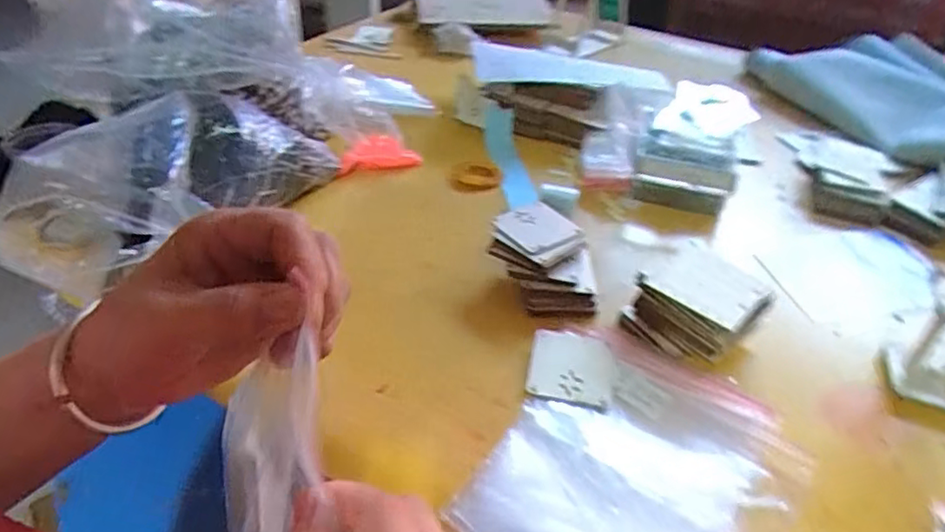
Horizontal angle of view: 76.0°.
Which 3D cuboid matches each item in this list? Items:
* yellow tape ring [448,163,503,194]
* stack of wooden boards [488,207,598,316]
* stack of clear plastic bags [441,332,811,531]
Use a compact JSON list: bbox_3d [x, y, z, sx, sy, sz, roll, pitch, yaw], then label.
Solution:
[{"bbox_3d":[0.005,-0.117,0.787,0.067,0.017,0.063,2,38,-1],"label":"yellow tape ring"},{"bbox_3d":[0.070,-0.008,0.622,0.095,0.053,0.130,-5,39,-10],"label":"stack of wooden boards"},{"bbox_3d":[0.125,0.161,0.459,0.200,0.015,0.244,25,43,26],"label":"stack of clear plastic bags"}]

